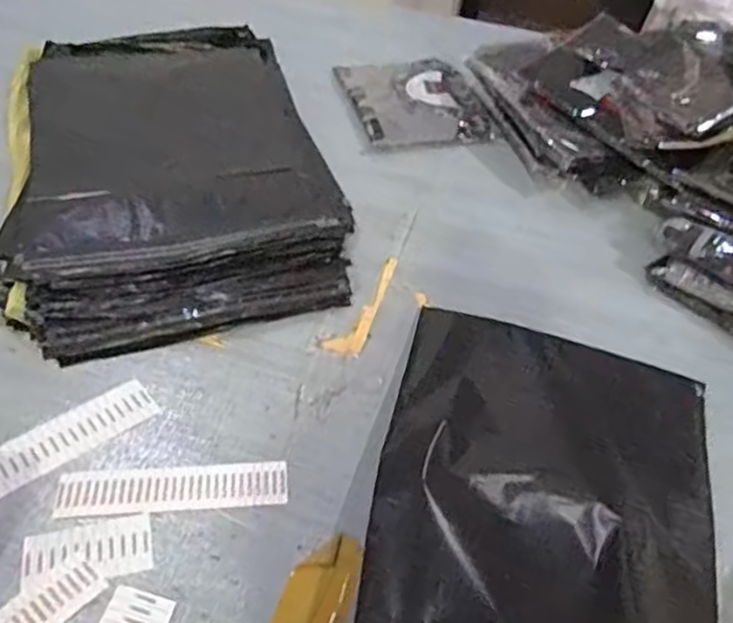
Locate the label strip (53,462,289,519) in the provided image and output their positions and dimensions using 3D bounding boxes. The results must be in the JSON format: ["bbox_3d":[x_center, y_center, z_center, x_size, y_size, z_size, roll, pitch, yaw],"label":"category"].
[{"bbox_3d":[-0.148,0.137,0.529,0.170,0.004,0.036,-2,45,-9],"label":"label strip"}]

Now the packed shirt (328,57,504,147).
[{"bbox_3d":[0.068,-0.303,0.978,0.189,0.014,0.227,-8,46,-14],"label":"packed shirt"}]

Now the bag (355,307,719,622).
[{"bbox_3d":[0.138,0.132,0.495,0.248,0.082,0.381,13,45,6],"label":"bag"}]

